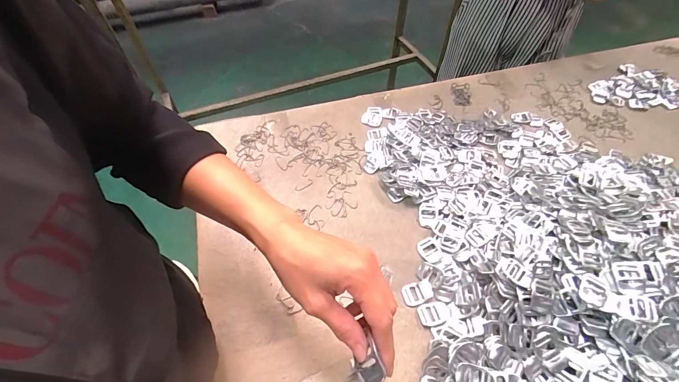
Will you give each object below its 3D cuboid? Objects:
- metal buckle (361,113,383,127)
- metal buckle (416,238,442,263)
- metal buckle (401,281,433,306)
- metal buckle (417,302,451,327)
[{"bbox_3d":[0.063,-0.143,0.643,0.039,0.009,0.027,10,55,7],"label":"metal buckle"},{"bbox_3d":[0.133,0.088,0.478,0.026,0.009,0.038,-17,56,-13],"label":"metal buckle"},{"bbox_3d":[0.106,0.136,0.439,0.041,0.004,0.027,-10,55,-9],"label":"metal buckle"},{"bbox_3d":[0.125,0.162,0.428,0.040,0.007,0.029,-5,54,-6],"label":"metal buckle"}]

